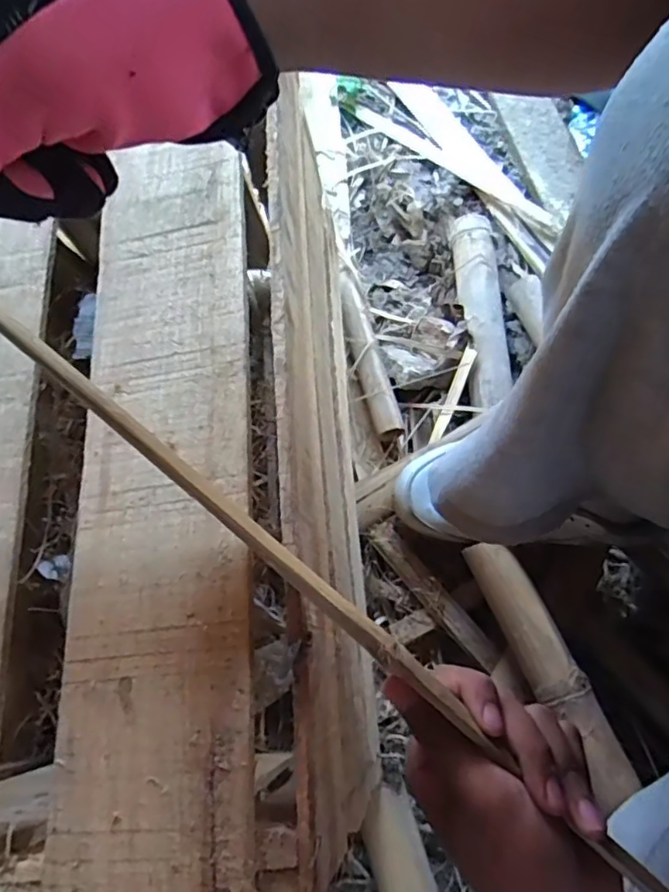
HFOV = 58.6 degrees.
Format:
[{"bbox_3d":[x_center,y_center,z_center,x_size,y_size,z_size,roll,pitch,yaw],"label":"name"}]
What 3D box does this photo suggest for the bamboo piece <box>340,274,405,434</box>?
[{"bbox_3d":[0.040,-0.118,0.751,0.032,0.037,0.232,-14,69,-1],"label":"bamboo piece"}]

